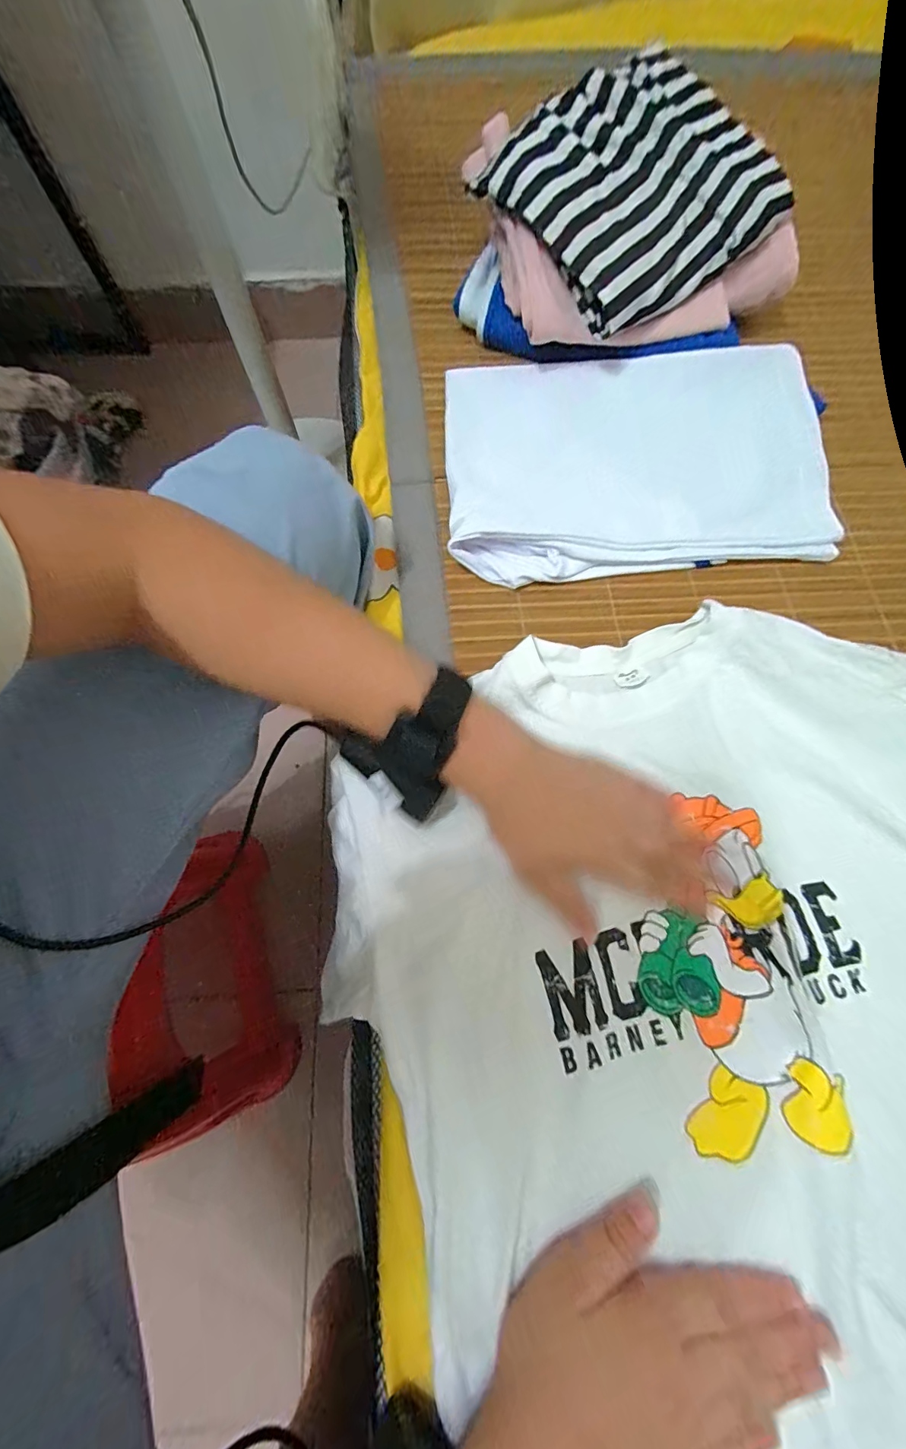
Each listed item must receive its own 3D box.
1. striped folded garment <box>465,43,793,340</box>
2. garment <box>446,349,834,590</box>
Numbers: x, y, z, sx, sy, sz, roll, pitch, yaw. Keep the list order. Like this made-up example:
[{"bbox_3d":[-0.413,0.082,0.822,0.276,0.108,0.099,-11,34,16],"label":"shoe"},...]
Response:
[{"bbox_3d":[0.158,-0.458,0.409,0.230,0.058,0.182,-38,77,-11],"label":"striped folded garment"},{"bbox_3d":[0.149,-0.224,0.399,0.303,0.032,0.217,-2,73,-1],"label":"garment"}]

